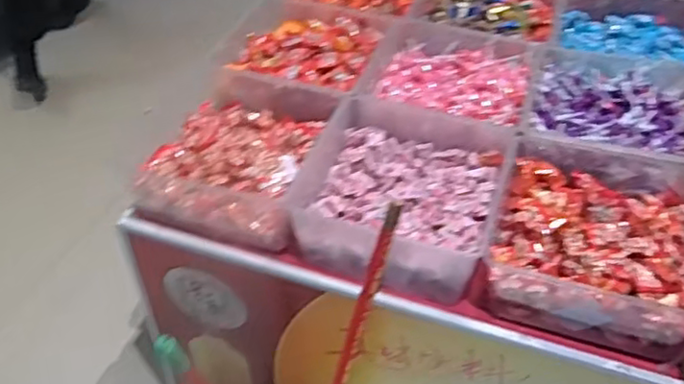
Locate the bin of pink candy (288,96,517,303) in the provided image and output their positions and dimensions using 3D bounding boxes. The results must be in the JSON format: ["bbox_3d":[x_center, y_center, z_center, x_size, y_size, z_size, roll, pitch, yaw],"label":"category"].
[{"bbox_3d":[0.096,-0.002,1.059,0.295,0.103,0.326,16,47,14],"label":"bin of pink candy"}]

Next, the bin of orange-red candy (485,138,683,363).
[{"bbox_3d":[0.388,0.047,0.985,0.294,0.133,0.345,15,47,13],"label":"bin of orange-red candy"}]

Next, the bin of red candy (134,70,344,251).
[{"bbox_3d":[-0.171,-0.075,1.121,0.274,0.116,0.305,14,47,12],"label":"bin of red candy"}]

